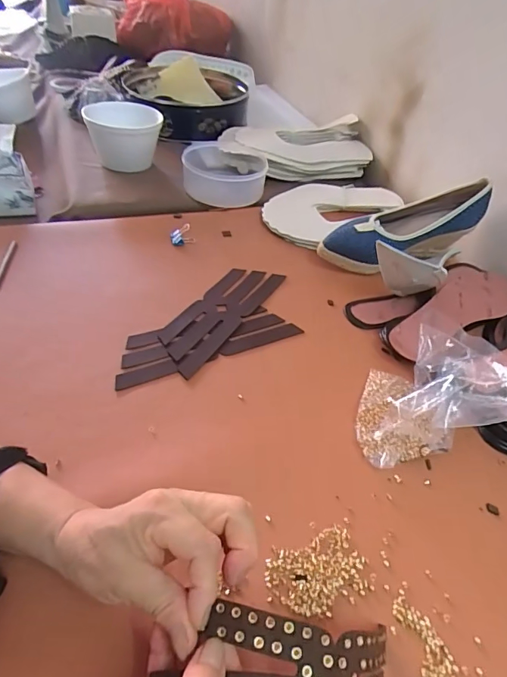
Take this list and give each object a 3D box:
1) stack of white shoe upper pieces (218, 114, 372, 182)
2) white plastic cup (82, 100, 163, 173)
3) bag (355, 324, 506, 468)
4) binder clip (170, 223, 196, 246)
[{"bbox_3d":[0.078,-0.361,0.844,0.283,0.054,0.136,-4,46,-11],"label":"stack of white shoe upper pieces"},{"bbox_3d":[-0.226,-0.356,0.782,0.125,0.089,0.131,-3,45,-10],"label":"white plastic cup"},{"bbox_3d":[0.169,0.048,0.427,0.123,0.094,0.126,4,45,-3],"label":"bag"},{"bbox_3d":[-0.103,-0.150,0.640,0.035,0.025,0.020,-7,46,-14],"label":"binder clip"}]

